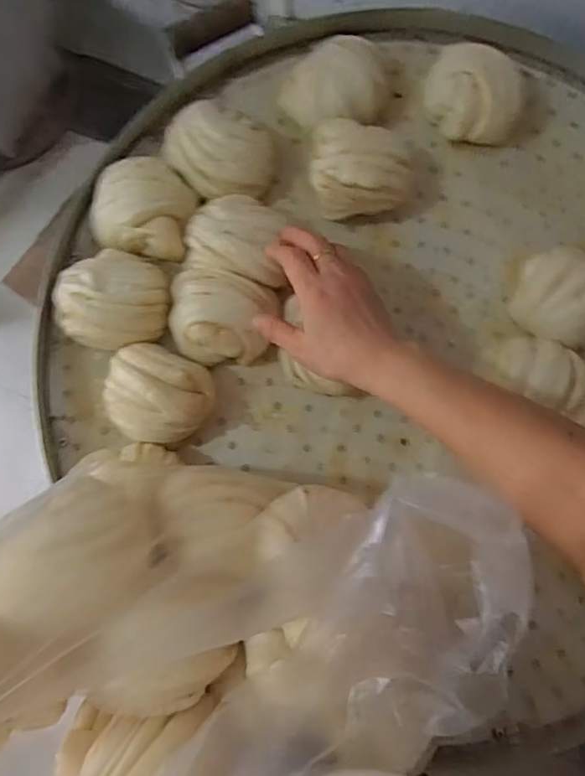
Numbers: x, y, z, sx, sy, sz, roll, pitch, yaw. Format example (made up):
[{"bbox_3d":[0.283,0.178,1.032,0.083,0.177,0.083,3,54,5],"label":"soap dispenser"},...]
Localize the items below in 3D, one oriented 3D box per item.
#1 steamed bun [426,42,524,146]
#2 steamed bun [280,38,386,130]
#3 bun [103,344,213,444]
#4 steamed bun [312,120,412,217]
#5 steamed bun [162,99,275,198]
[{"bbox_3d":[0.182,-0.291,0.541,0.102,0.053,0.077,29,81,4],"label":"steamed bun"},{"bbox_3d":[0.047,-0.303,0.543,0.109,0.051,0.090,-32,82,-6],"label":"steamed bun"},{"bbox_3d":[-0.122,0.008,0.491,0.092,0.056,0.083,22,81,3],"label":"bun"},{"bbox_3d":[0.067,-0.211,0.525,0.097,0.062,0.088,-6,80,-1],"label":"steamed bun"},{"bbox_3d":[-0.074,-0.231,0.535,0.105,0.060,0.085,11,80,2],"label":"steamed bun"}]

